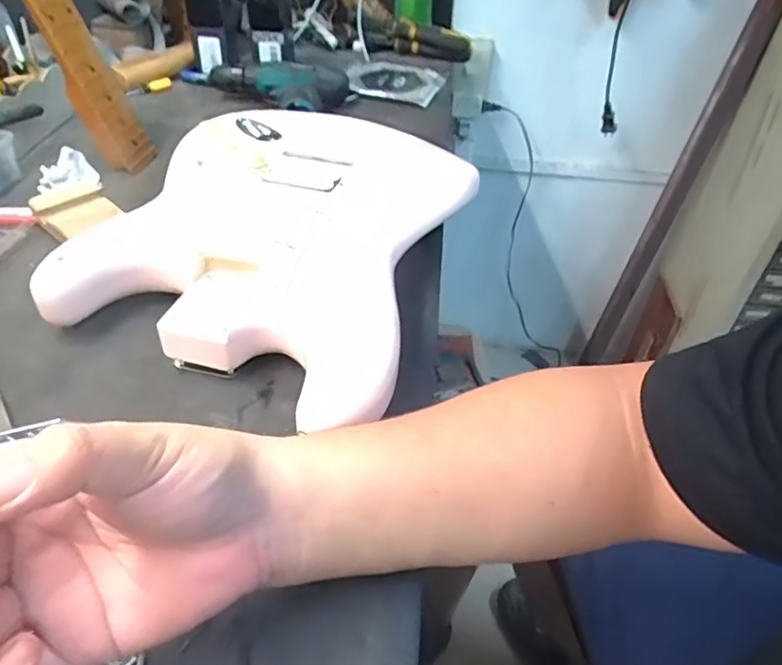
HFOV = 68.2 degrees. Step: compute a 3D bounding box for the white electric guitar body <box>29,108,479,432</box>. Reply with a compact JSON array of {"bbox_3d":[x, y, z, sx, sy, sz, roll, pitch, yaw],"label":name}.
[{"bbox_3d":[-0.090,-0.093,0.527,0.273,0.061,0.386,13,43,11],"label":"white electric guitar body"}]

